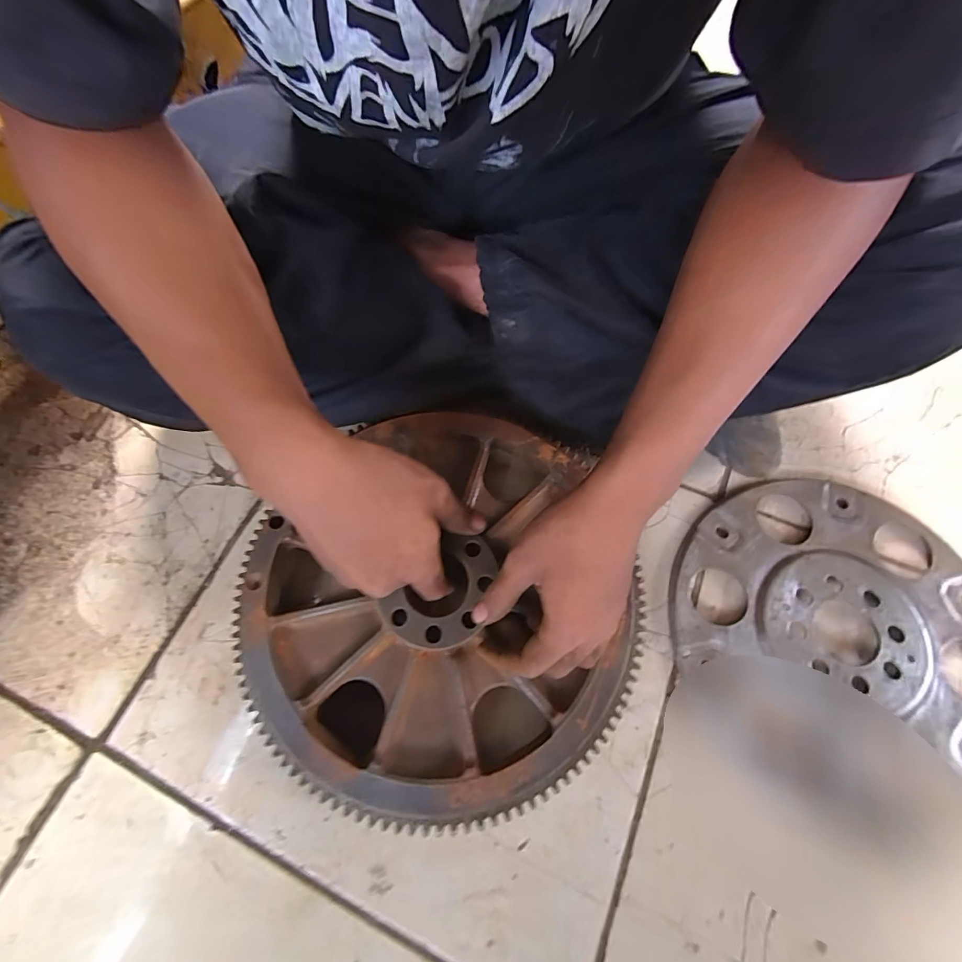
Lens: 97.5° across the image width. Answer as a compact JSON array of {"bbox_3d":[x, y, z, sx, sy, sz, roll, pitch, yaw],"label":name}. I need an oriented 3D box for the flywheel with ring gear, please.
[{"bbox_3d":[-0.037,0.096,0.351,0.299,0.055,0.301,-10,69,-2],"label":"flywheel with ring gear"}]

